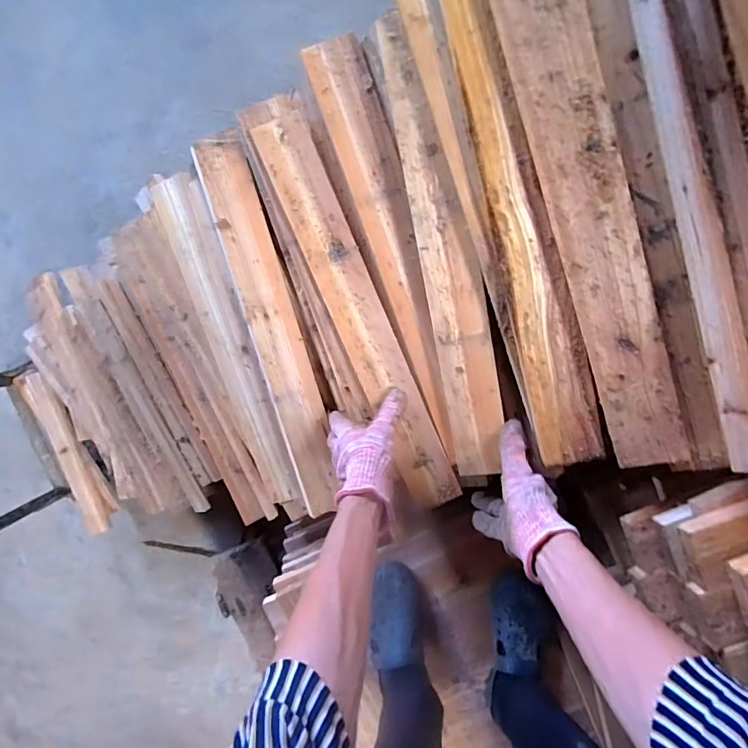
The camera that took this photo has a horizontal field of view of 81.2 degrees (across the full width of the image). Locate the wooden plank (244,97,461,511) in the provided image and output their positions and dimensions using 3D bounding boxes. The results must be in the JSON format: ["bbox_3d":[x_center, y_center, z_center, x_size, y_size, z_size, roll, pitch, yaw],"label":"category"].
[{"bbox_3d":[-0.021,-0.077,0.534,0.067,0.022,0.518,-24,96,2],"label":"wooden plank"}]

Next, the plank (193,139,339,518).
[{"bbox_3d":[-0.131,-0.051,0.583,0.067,0.023,0.493,-18,96,-27],"label":"plank"}]

